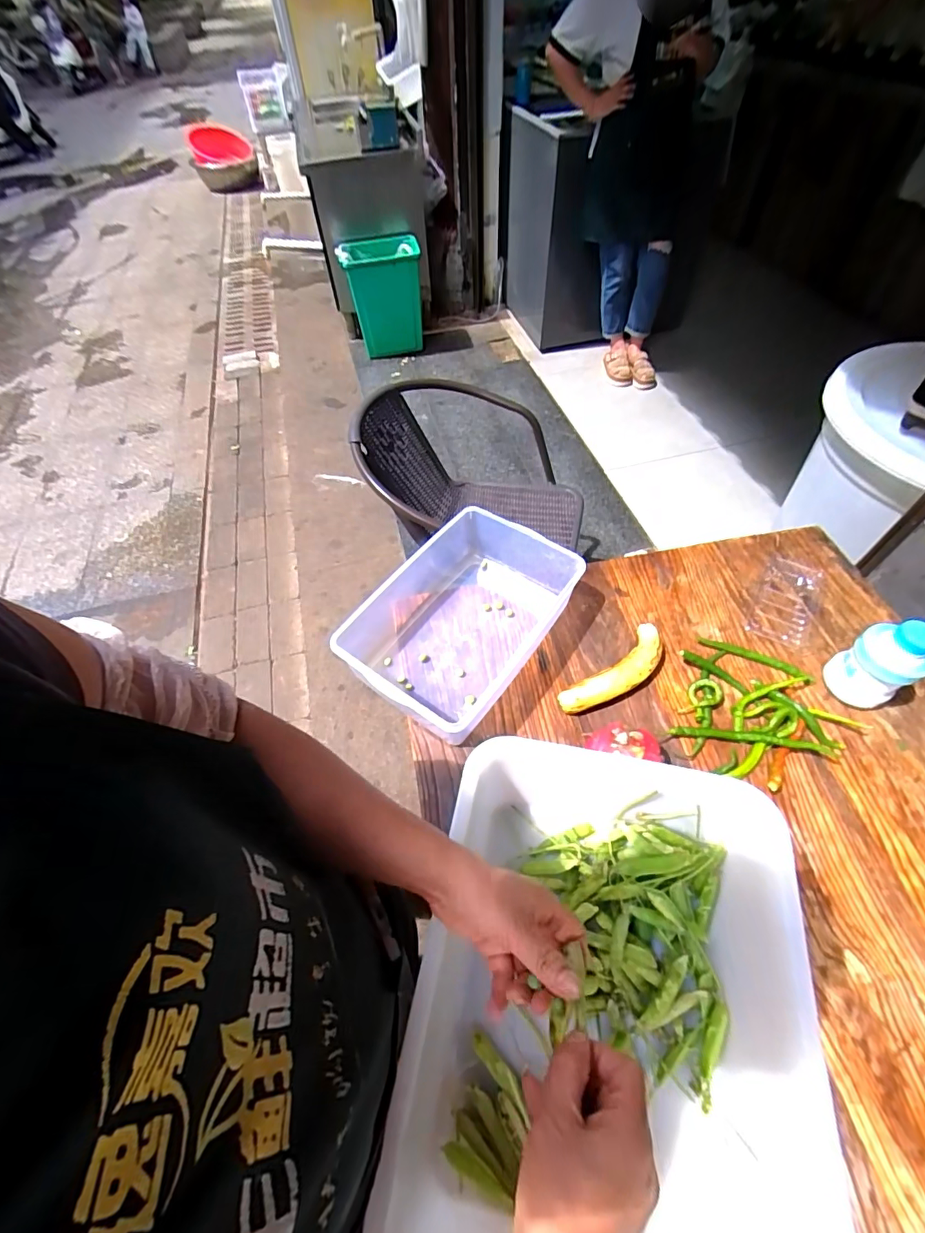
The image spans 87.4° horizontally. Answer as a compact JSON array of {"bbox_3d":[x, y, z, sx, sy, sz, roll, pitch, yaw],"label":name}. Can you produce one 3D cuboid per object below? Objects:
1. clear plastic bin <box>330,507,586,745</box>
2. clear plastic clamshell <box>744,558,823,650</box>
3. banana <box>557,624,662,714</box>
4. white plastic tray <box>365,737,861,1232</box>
[{"bbox_3d":[-0.002,0.004,0.697,0.219,0.118,0.323,30,61,20],"label":"clear plastic bin"},{"bbox_3d":[0.505,-0.025,0.748,0.084,0.020,0.169,27,61,20],"label":"clear plastic clamshell"},{"bbox_3d":[0.218,0.081,0.680,0.186,0.038,0.060,-34,61,-20],"label":"banana"},{"bbox_3d":[0.134,0.339,0.437,0.331,0.131,0.397,10,56,8],"label":"white plastic tray"}]

